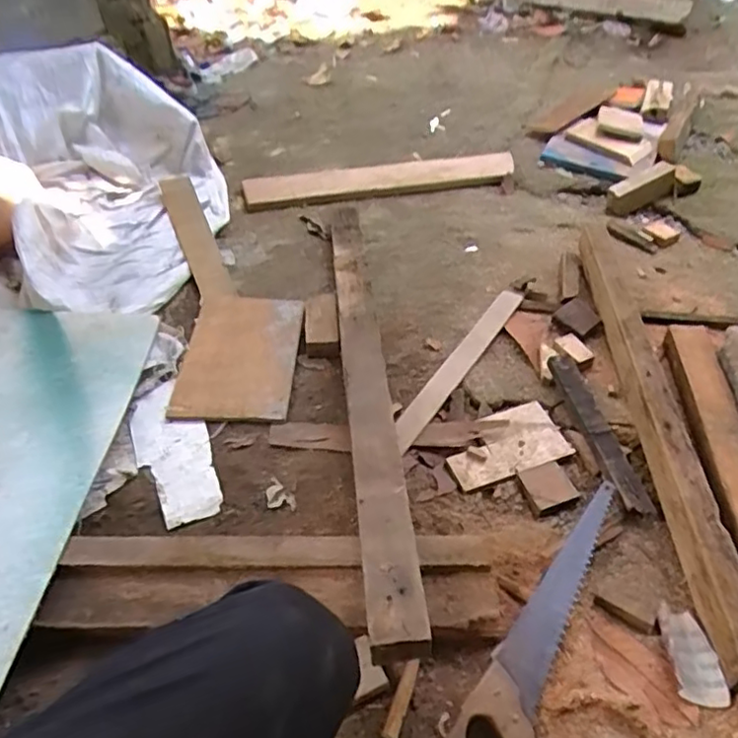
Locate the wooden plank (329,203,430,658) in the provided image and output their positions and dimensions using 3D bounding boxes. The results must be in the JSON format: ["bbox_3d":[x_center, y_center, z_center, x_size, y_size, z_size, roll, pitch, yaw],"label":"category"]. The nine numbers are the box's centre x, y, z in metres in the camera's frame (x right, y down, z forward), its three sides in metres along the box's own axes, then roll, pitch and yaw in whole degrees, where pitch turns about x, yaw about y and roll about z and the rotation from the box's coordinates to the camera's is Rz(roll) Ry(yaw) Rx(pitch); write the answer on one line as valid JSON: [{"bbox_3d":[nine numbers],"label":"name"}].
[{"bbox_3d":[-0.010,-0.012,0.928,0.061,0.027,0.869,-10,41,1],"label":"wooden plank"}]

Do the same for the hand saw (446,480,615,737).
[{"bbox_3d":[0.209,0.283,0.686,0.090,0.033,0.381,29,51,25],"label":"hand saw"}]

